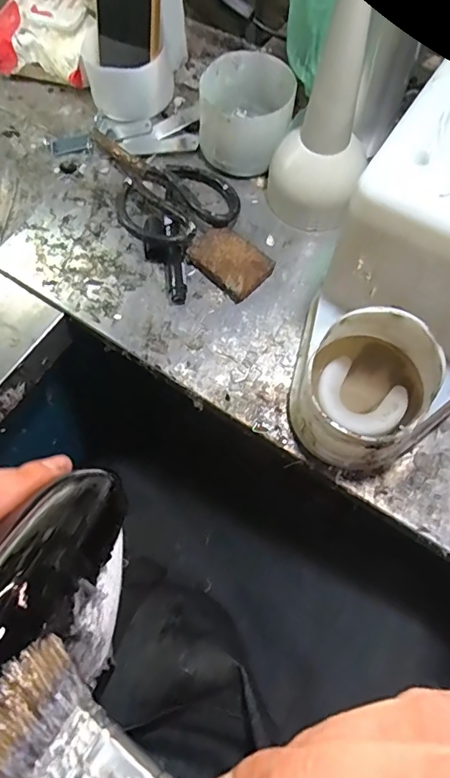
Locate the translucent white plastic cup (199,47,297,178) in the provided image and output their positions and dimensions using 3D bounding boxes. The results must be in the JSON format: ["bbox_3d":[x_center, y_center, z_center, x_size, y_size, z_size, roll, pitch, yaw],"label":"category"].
[{"bbox_3d":[0.020,-0.263,0.457,0.083,0.064,0.104,2,68,3],"label":"translucent white plastic cup"}]

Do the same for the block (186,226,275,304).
[{"bbox_3d":[0.004,-0.115,0.428,0.048,0.015,0.070,-43,73,-14],"label":"block"}]

